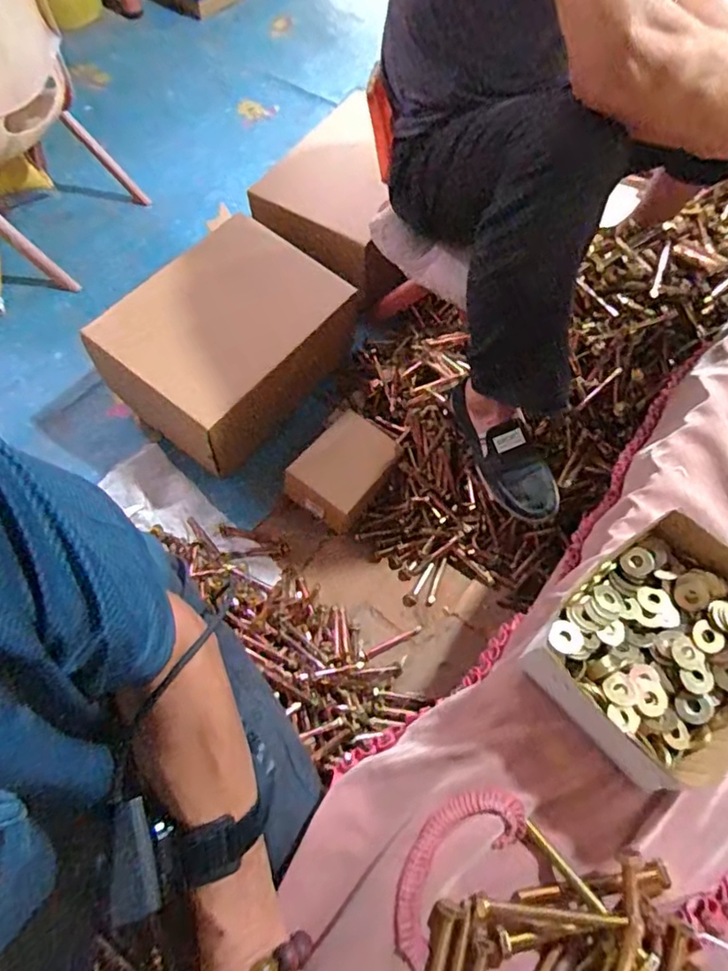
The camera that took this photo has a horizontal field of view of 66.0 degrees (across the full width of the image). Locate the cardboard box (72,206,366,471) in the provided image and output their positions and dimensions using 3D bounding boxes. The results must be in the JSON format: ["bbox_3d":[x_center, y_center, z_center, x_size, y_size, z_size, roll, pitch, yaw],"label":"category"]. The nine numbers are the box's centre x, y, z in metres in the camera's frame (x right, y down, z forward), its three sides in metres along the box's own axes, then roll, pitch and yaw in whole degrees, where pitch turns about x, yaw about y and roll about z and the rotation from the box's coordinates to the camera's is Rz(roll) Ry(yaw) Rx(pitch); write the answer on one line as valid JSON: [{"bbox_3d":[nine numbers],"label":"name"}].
[{"bbox_3d":[-0.233,-0.273,1.042,0.289,0.194,0.425,34,69,15],"label":"cardboard box"}]

